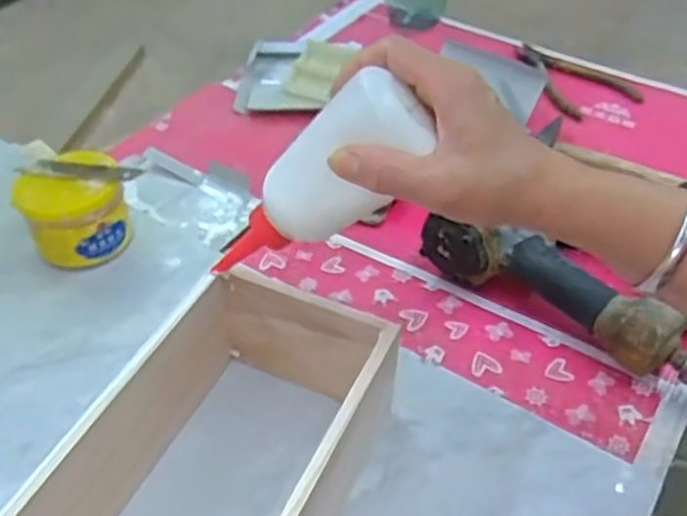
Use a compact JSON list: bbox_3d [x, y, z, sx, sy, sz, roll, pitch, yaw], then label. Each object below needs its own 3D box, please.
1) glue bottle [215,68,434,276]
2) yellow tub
[{"bbox_3d":[-0.021,-0.037,0.407,0.046,0.153,0.041,29,34,-30],"label":"glue bottle"},{"bbox_3d":[-0.214,-0.037,0.574,0.074,0.069,0.073,1,43,-1],"label":"yellow tub"}]

